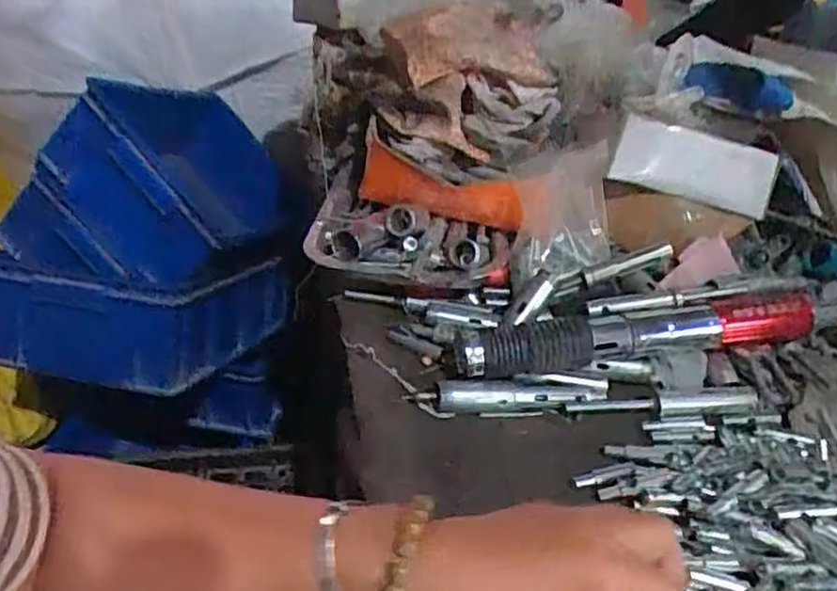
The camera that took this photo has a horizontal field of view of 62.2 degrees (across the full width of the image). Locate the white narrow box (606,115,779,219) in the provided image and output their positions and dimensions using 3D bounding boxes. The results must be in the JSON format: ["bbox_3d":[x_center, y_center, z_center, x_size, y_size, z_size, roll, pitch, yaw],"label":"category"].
[{"bbox_3d":[0.255,-0.116,0.633,0.176,0.058,0.016,11,33,-18],"label":"white narrow box"}]

